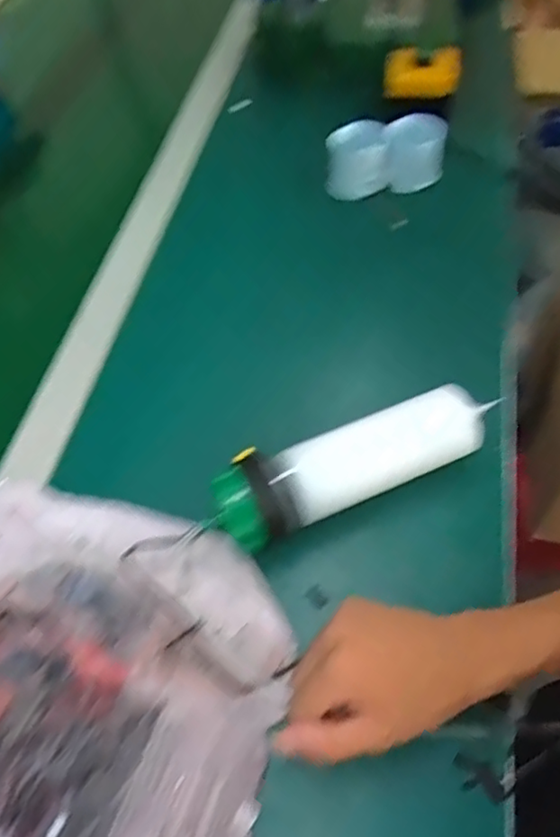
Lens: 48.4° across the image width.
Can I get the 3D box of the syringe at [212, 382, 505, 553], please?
[{"bbox_3d":[0.049,0.030,0.442,0.193,0.061,0.061,-23,56,-11],"label":"syringe"}]

